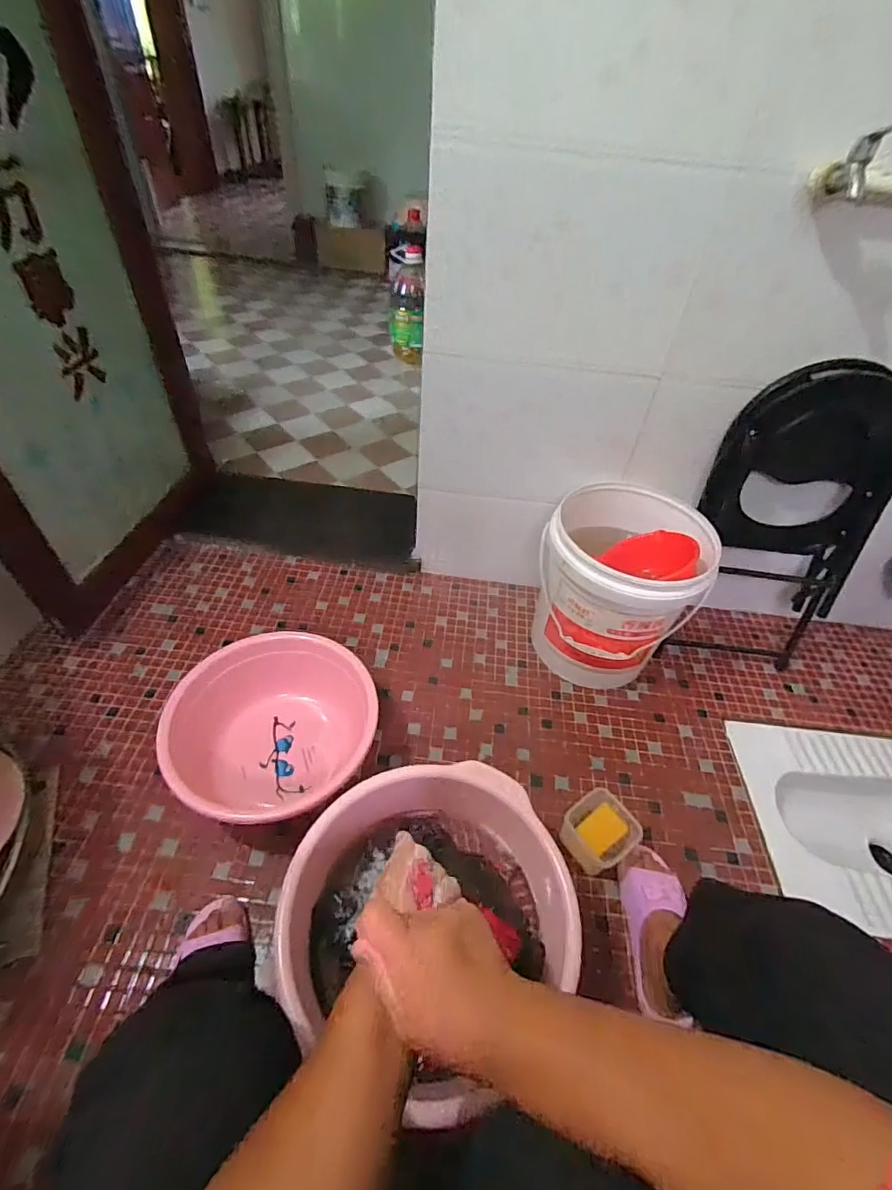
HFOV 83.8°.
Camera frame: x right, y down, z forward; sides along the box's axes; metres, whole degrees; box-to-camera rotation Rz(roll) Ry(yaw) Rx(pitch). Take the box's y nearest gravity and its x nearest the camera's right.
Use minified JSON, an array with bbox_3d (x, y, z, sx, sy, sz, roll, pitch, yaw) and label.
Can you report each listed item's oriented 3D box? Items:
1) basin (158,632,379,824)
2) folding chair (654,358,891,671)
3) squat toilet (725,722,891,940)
[{"bbox_3d":[-0.306,0.260,0.904,0.341,0.161,0.314,3,47,-3],"label":"basin"},{"bbox_3d":[0.697,-0.121,1.044,0.334,0.635,0.191,1,47,-5],"label":"folding chair"},{"bbox_3d":[0.838,0.513,1.037,0.489,0.221,0.381,7,47,0],"label":"squat toilet"}]

